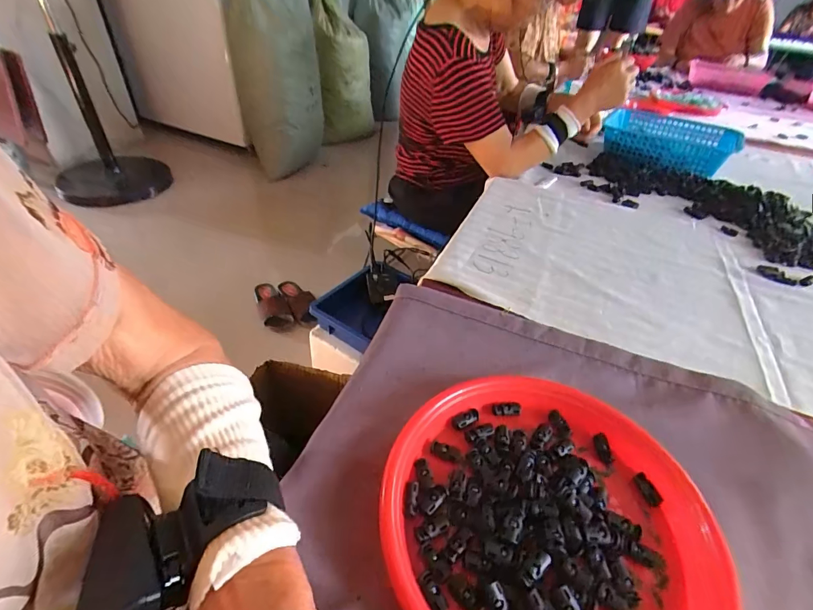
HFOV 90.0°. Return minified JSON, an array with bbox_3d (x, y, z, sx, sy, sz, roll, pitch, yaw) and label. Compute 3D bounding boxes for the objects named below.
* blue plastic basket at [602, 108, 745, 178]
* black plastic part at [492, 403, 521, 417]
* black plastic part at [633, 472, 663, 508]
[{"bbox_3d":[0.657,-0.412,1.019,0.282,0.072,0.256,30,46,26],"label":"blue plastic basket"},{"bbox_3d":[0.101,0.107,0.410,0.029,0.012,0.011,4,40,-2],"label":"black plastic part"},{"bbox_3d":[0.212,0.162,0.356,0.008,0.010,0.027,-12,56,-19],"label":"black plastic part"}]

